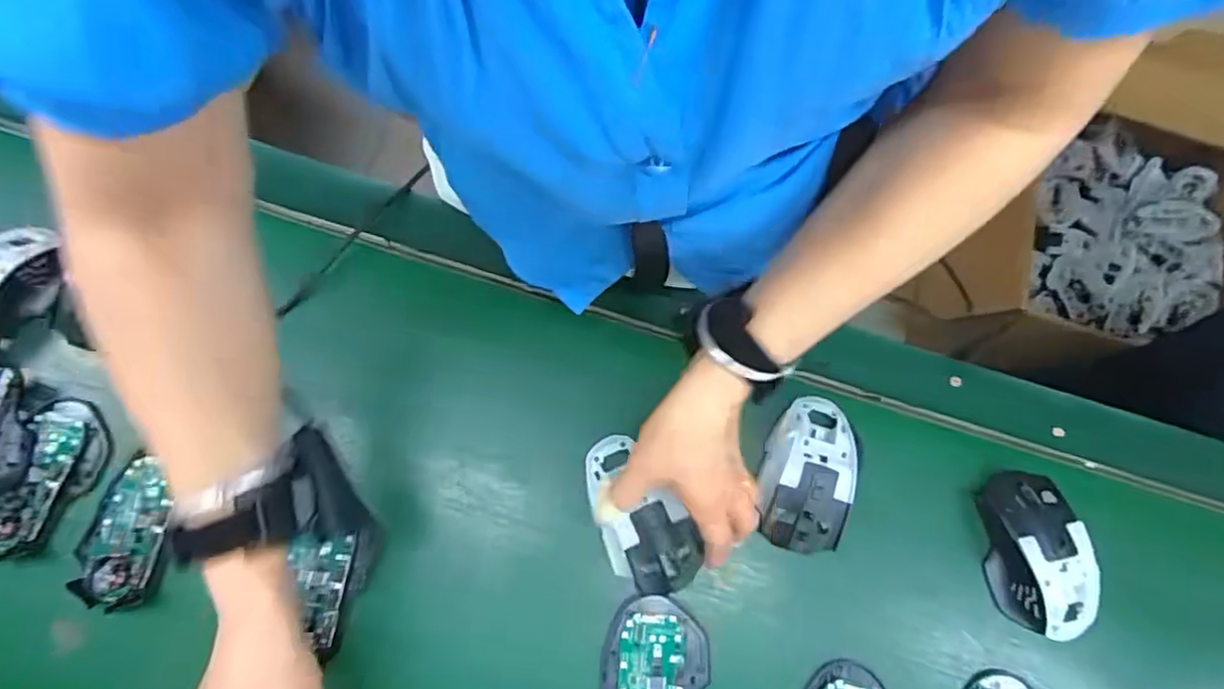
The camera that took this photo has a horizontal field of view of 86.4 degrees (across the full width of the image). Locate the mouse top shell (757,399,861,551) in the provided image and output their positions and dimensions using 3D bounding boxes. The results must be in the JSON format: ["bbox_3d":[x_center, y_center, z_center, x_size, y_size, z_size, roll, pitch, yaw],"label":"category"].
[{"bbox_3d":[0.146,0.093,0.484,0.062,0.027,0.113,15,76,1],"label":"mouse top shell"}]

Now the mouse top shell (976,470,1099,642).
[{"bbox_3d":[0.310,0.151,0.473,0.062,0.032,0.113,-1,76,-3],"label":"mouse top shell"}]

